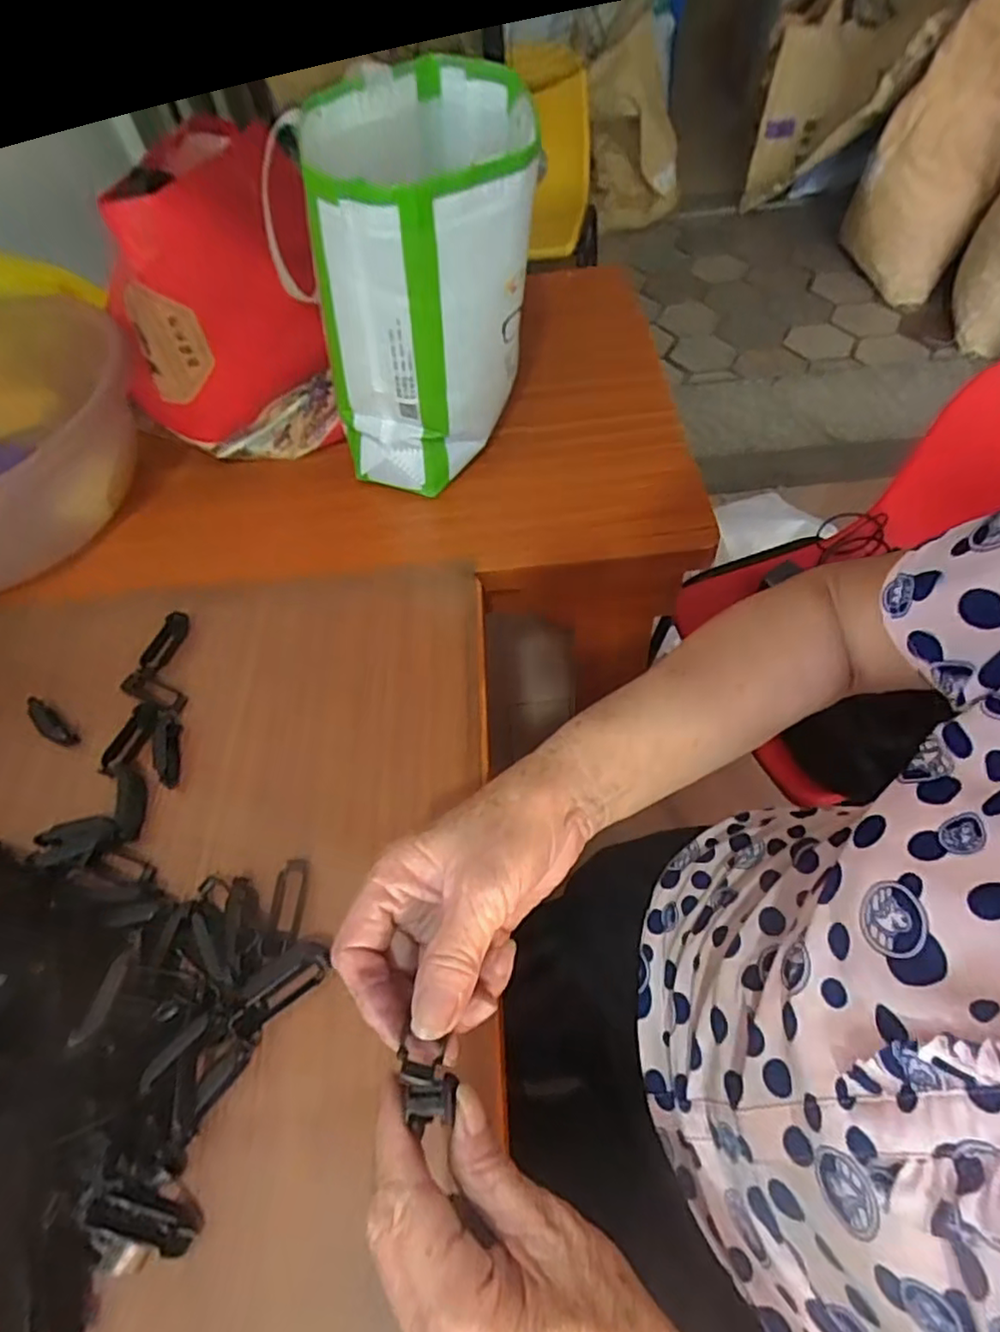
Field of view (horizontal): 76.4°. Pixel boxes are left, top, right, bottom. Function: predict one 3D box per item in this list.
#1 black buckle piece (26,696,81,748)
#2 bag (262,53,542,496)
[{"bbox_3d":[-0.333,0.041,0.467,0.054,0.011,0.016,32,64,23],"label":"black buckle piece"},{"bbox_3d":[-0.064,-0.304,0.527,0.173,0.250,0.225,1,57,5],"label":"bag"}]

